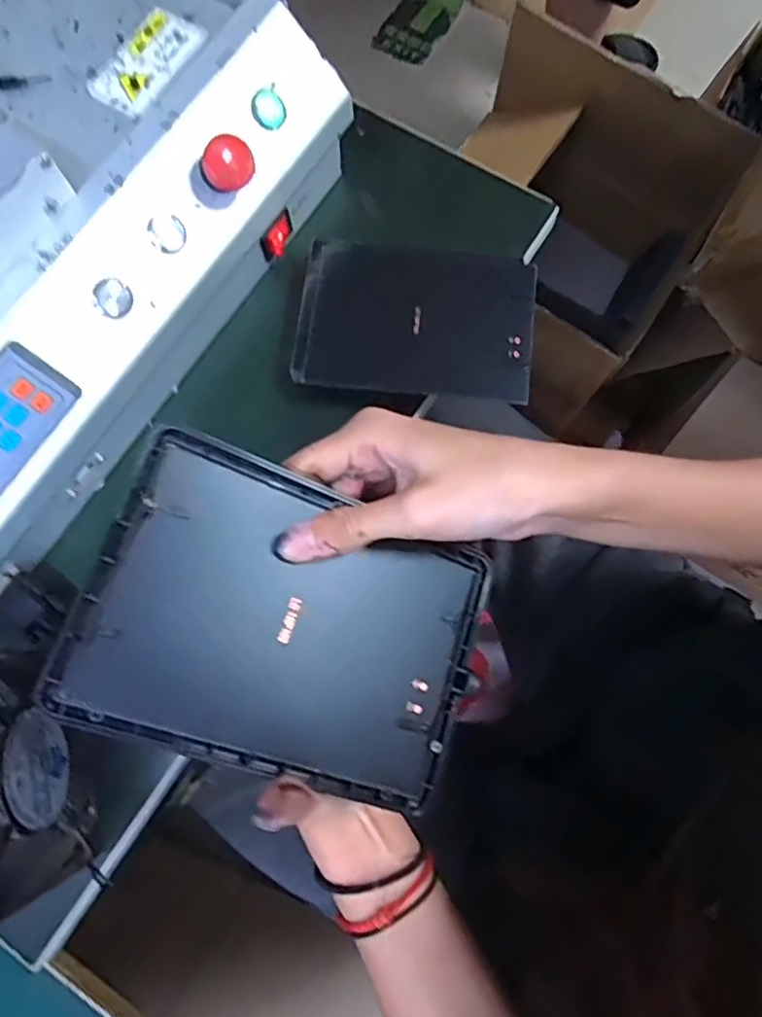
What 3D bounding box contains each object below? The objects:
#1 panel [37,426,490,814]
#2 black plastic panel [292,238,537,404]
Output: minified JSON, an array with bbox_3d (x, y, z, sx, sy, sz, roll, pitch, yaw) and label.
[{"bbox_3d":[-0.036,0.048,0.260,0.158,0.008,0.114,24,74,-18],"label":"panel"},{"bbox_3d":[0.024,-0.129,0.418,0.155,0.016,0.107,8,77,3],"label":"black plastic panel"}]

